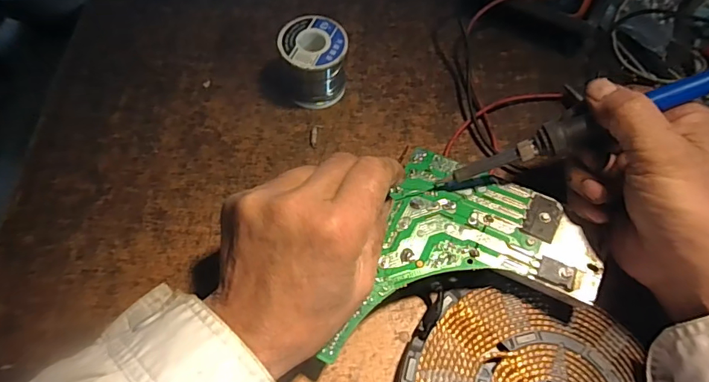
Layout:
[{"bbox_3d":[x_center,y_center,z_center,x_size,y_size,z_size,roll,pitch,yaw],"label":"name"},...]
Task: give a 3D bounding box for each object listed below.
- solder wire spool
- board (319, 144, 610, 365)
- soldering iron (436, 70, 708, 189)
[{"bbox_3d":[-0.031,-0.102,0.368,0.049,0.050,0.051,-4,64,-2],"label":"solder wire spool"},{"bbox_3d":[0.077,0.051,0.289,0.134,0.013,0.146,19,66,9],"label":"board"},{"bbox_3d":[0.140,-0.038,0.283,0.184,0.021,0.024,-22,63,19],"label":"soldering iron"}]

